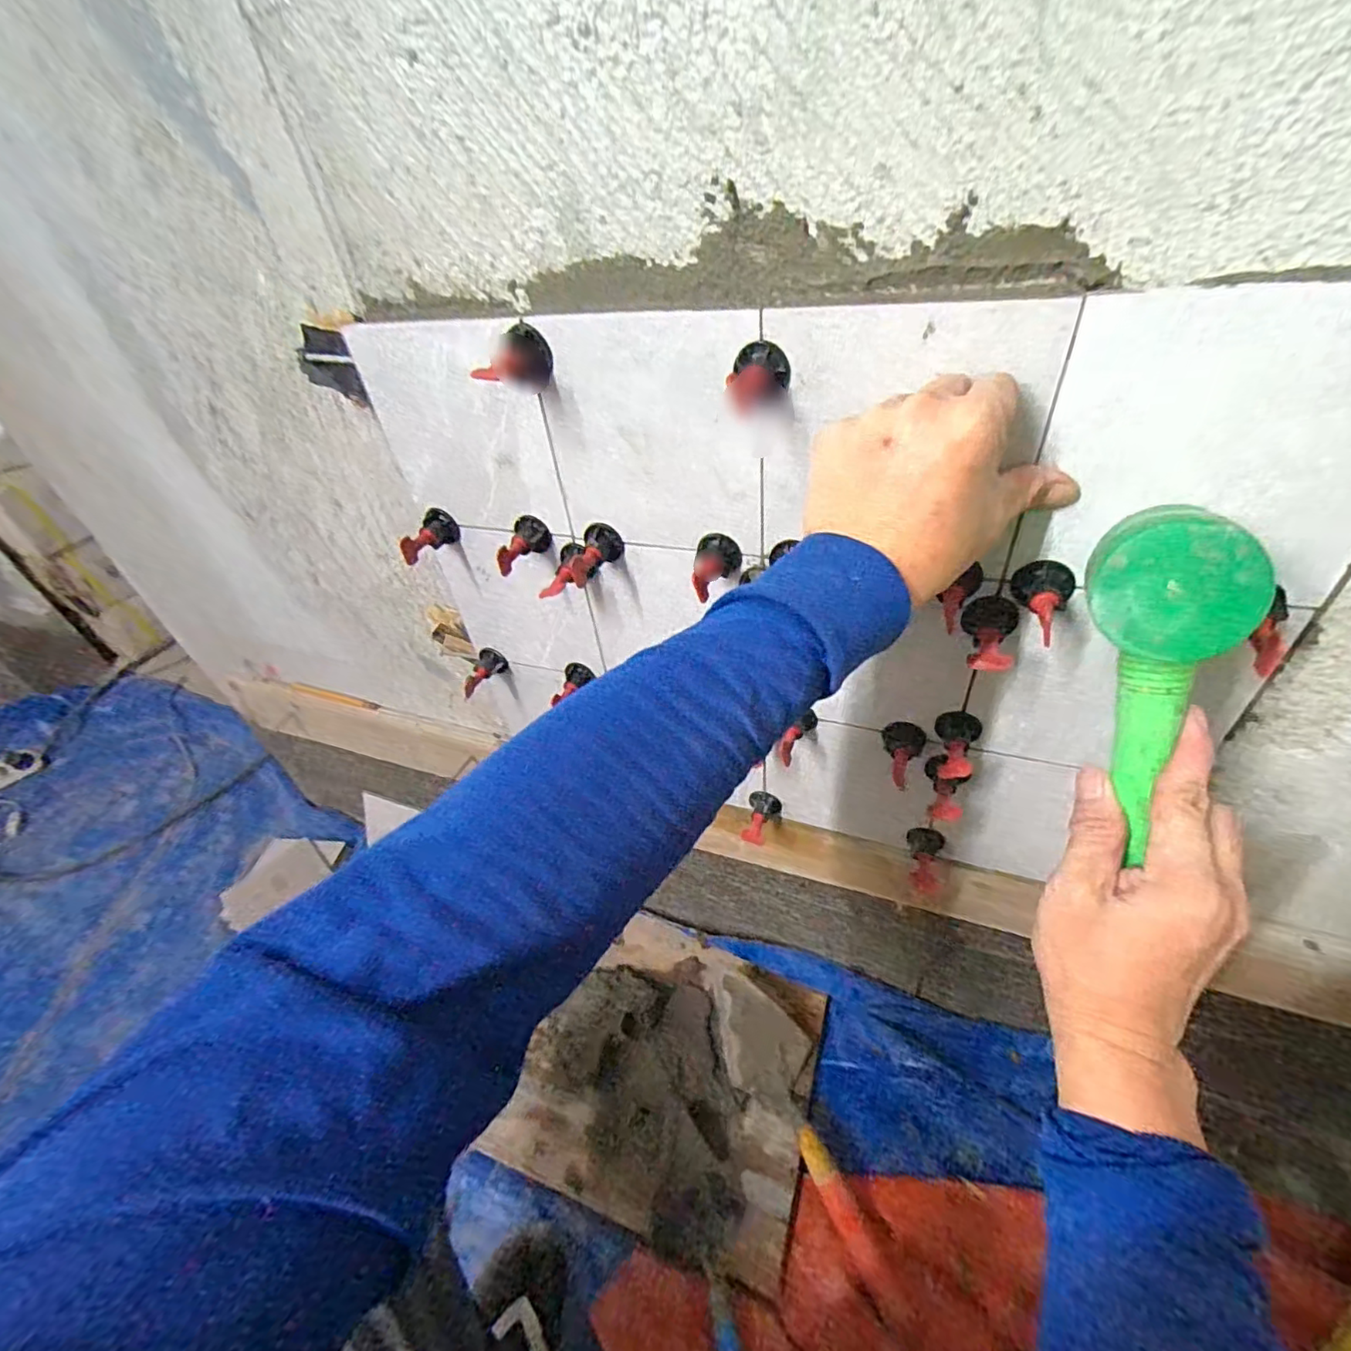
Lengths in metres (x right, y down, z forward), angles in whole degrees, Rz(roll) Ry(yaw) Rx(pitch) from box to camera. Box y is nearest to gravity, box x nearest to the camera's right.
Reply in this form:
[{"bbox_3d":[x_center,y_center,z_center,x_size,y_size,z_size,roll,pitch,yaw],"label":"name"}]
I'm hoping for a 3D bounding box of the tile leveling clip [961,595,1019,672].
[{"bbox_3d":[0.191,-0.026,0.362,0.030,0.026,0.047,13,45,22],"label":"tile leveling clip"}]

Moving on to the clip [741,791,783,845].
[{"bbox_3d":[0.084,0.141,0.583,0.029,0.025,0.052,9,44,18],"label":"clip"}]

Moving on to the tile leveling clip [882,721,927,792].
[{"bbox_3d":[0.173,0.059,0.462,0.031,0.027,0.047,17,47,25],"label":"tile leveling clip"}]

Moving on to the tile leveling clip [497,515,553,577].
[{"bbox_3d":[-0.116,-0.098,0.458,0.028,0.028,0.047,2,42,11],"label":"tile leveling clip"}]

